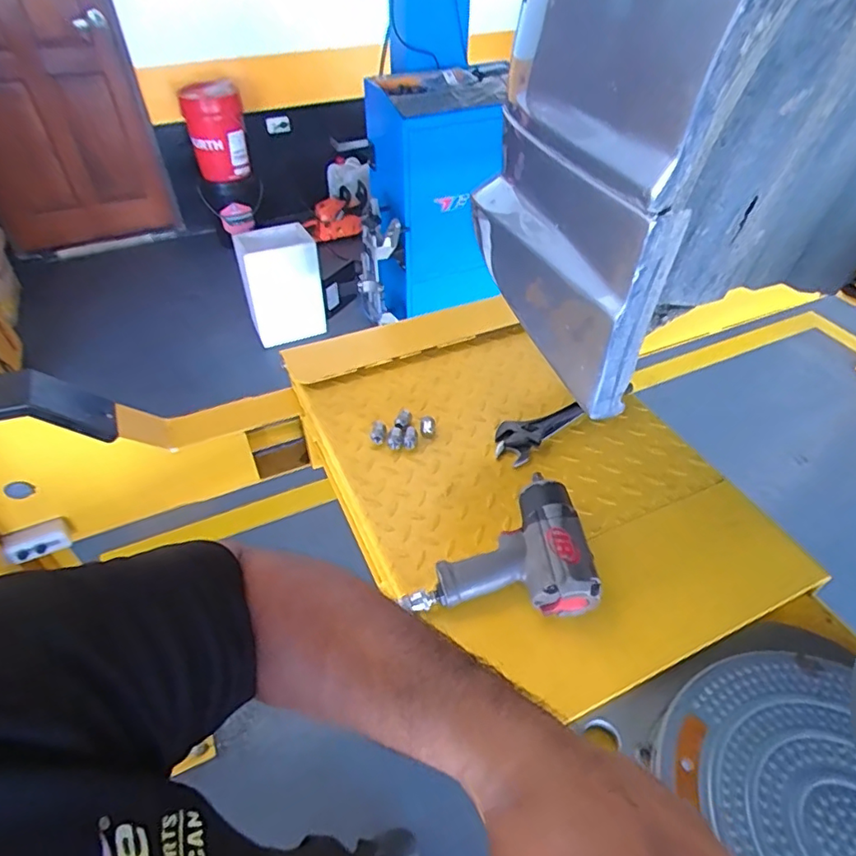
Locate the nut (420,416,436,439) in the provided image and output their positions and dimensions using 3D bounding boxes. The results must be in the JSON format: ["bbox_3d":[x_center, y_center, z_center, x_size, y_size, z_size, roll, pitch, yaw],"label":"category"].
[{"bbox_3d":[0.001,0.000,0.834,0.022,0.022,0.028,0,45,0],"label":"nut"}]

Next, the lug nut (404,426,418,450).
[{"bbox_3d":[-0.025,0.015,0.813,0.019,0.018,0.029,5,45,5],"label":"lug nut"}]

